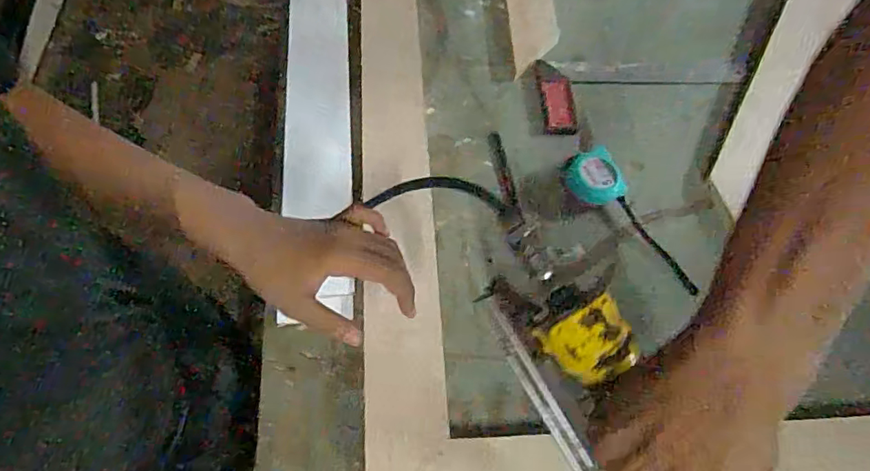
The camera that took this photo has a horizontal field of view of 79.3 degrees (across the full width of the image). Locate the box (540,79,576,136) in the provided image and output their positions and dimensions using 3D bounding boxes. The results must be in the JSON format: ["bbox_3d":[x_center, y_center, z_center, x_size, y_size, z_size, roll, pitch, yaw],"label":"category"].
[{"bbox_3d":[0.162,-0.172,0.694,0.041,0.009,0.089,-1,65,-3],"label":"box"}]

